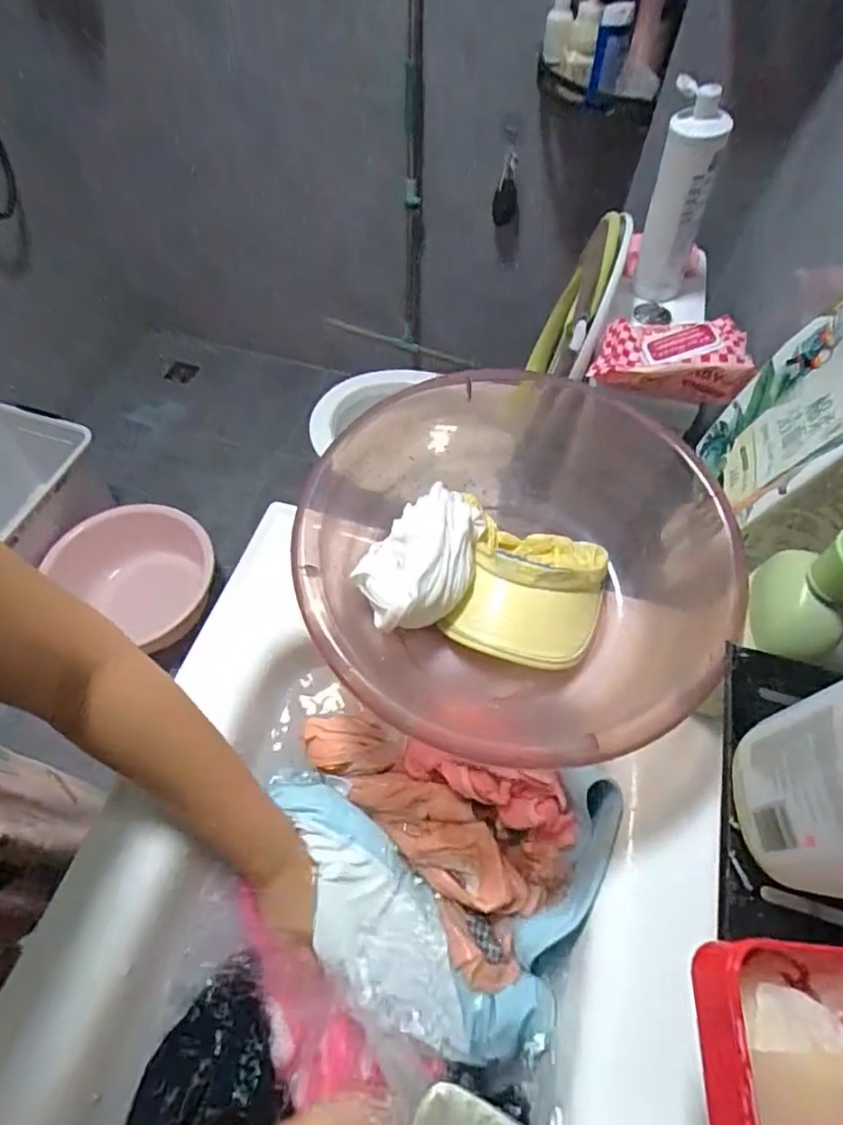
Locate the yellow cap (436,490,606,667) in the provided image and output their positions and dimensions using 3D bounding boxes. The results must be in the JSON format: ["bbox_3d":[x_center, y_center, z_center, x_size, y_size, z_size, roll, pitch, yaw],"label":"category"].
[{"bbox_3d":[0.089,0.024,0.527,0.145,0.051,0.140,20,61,10],"label":"yellow cap"}]

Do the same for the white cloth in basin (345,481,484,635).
[{"bbox_3d":[0.004,-0.006,0.510,0.089,0.068,0.145,36,65,18],"label":"white cloth in basin"}]

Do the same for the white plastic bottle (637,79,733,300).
[{"bbox_3d":[0.349,-0.489,0.797,0.094,0.259,0.077,23,62,12],"label":"white plastic bottle"}]

